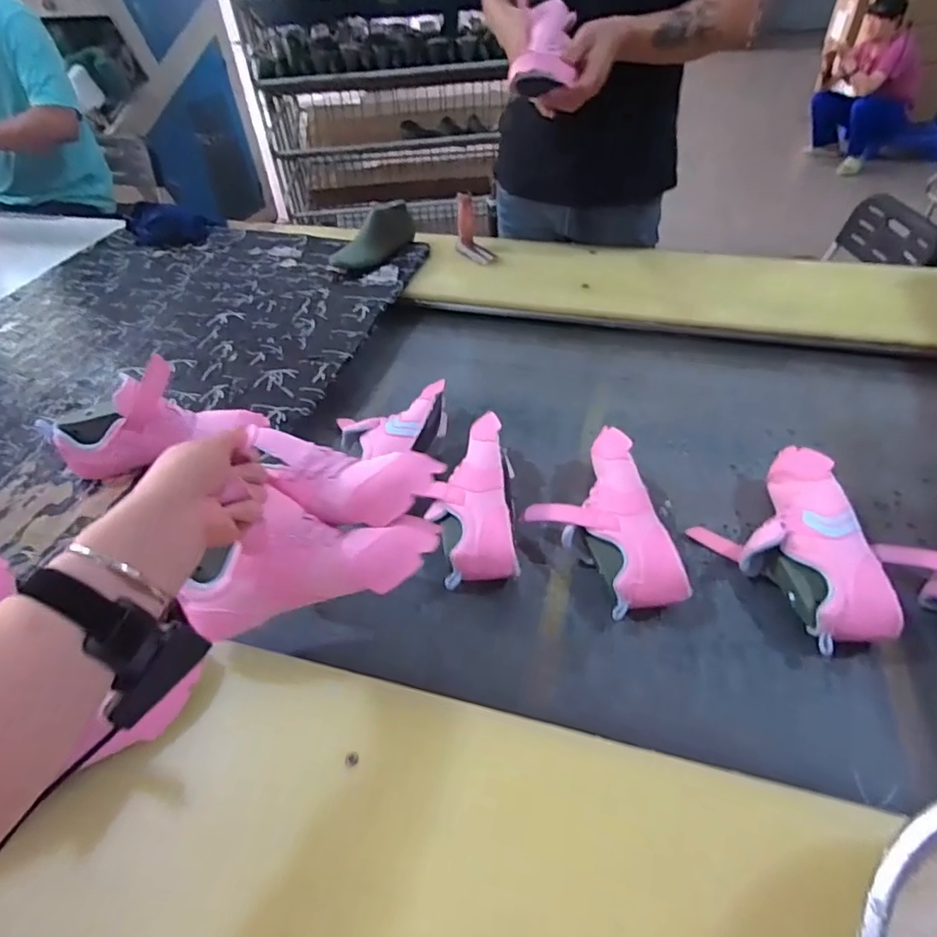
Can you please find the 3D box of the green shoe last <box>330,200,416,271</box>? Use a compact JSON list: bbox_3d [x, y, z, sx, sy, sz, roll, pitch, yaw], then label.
[{"bbox_3d":[-0.192,-0.494,1.190,0.082,0.084,0.211,29,53,27],"label":"green shoe last"}]

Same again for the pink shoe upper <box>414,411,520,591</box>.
[{"bbox_3d":[0.004,0.037,0.726,0.117,0.080,0.237,0,45,2],"label":"pink shoe upper"}]

